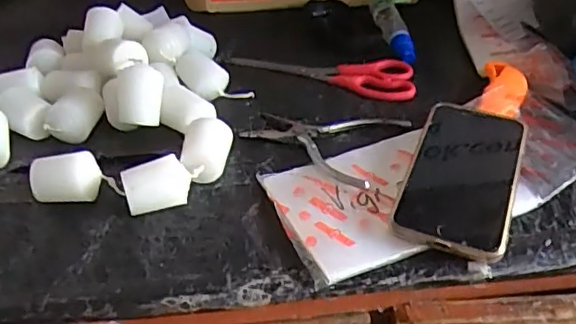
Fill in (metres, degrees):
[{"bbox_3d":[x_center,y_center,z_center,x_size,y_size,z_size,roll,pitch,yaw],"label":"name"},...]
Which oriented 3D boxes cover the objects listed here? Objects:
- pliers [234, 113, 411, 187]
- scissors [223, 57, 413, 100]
[{"bbox_3d":[0.029,-0.023,0.519,0.126,0.009,0.109,17,40,24],"label":"pliers"},{"bbox_3d":[0.038,-0.098,0.619,0.192,0.011,0.070,13,38,19],"label":"scissors"}]

